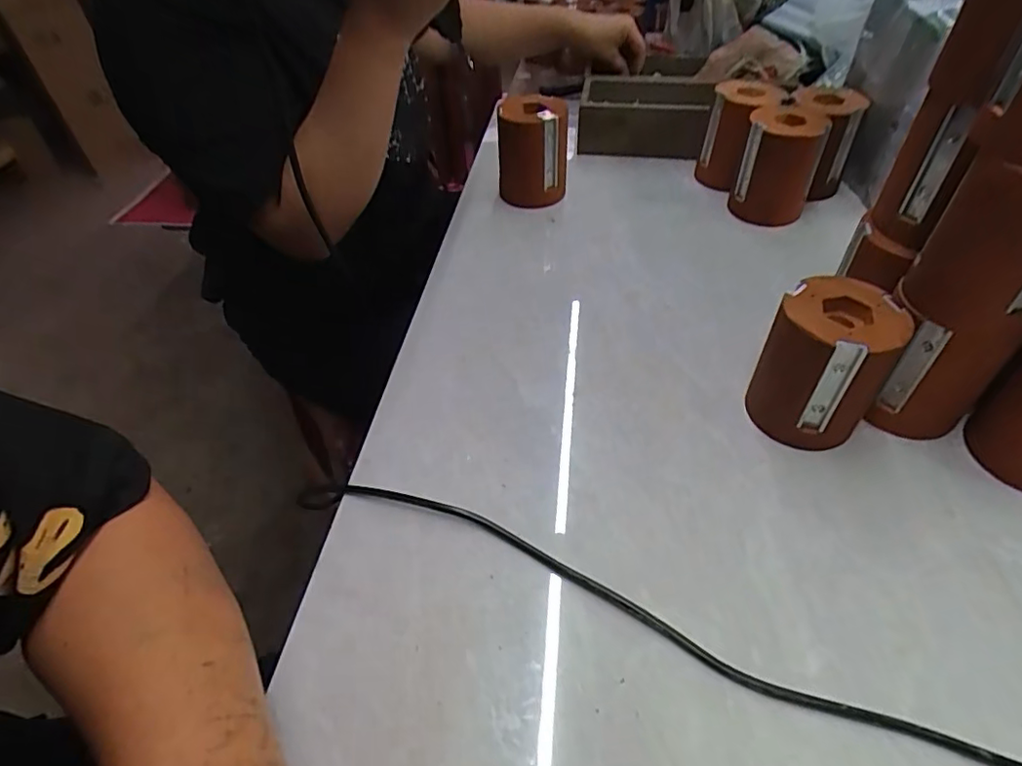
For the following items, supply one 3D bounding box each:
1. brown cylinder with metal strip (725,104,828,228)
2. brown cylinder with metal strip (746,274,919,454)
[{"bbox_3d":[0.285,-0.231,0.617,0.076,0.103,0.065,21,51,21],"label":"brown cylinder with metal strip"},{"bbox_3d":[0.222,-0.012,0.411,0.074,0.102,0.077,-36,55,-28],"label":"brown cylinder with metal strip"}]

